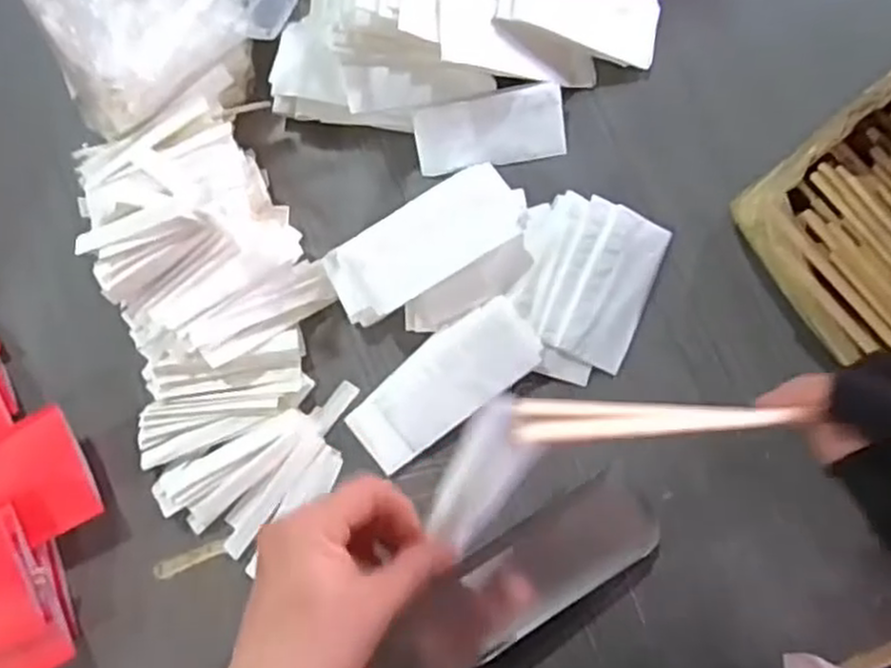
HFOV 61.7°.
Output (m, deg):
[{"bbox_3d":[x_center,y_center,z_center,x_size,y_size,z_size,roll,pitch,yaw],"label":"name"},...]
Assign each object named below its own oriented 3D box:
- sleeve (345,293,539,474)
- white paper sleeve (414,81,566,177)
[{"bbox_3d":[-0.001,0.030,0.466,0.124,0.014,0.051,-37,85,-4],"label":"sleeve"},{"bbox_3d":[0.029,-0.132,0.484,0.095,0.007,0.044,-10,101,1],"label":"white paper sleeve"}]

